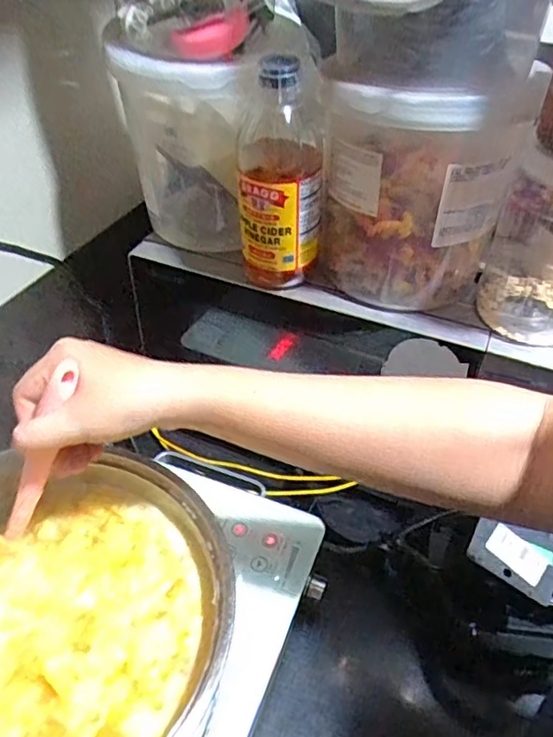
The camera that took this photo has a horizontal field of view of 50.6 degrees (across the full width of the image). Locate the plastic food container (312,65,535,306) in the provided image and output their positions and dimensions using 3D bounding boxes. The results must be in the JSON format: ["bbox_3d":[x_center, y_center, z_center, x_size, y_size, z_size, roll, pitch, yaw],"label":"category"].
[{"bbox_3d":[0.109,-0.147,0.482,0.148,0.176,0.118,17,43,16],"label":"plastic food container"}]

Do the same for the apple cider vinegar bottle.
[{"bbox_3d":[0.002,-0.156,0.484,0.067,0.181,0.061,-1,42,-3],"label":"apple cider vinegar bottle"}]

